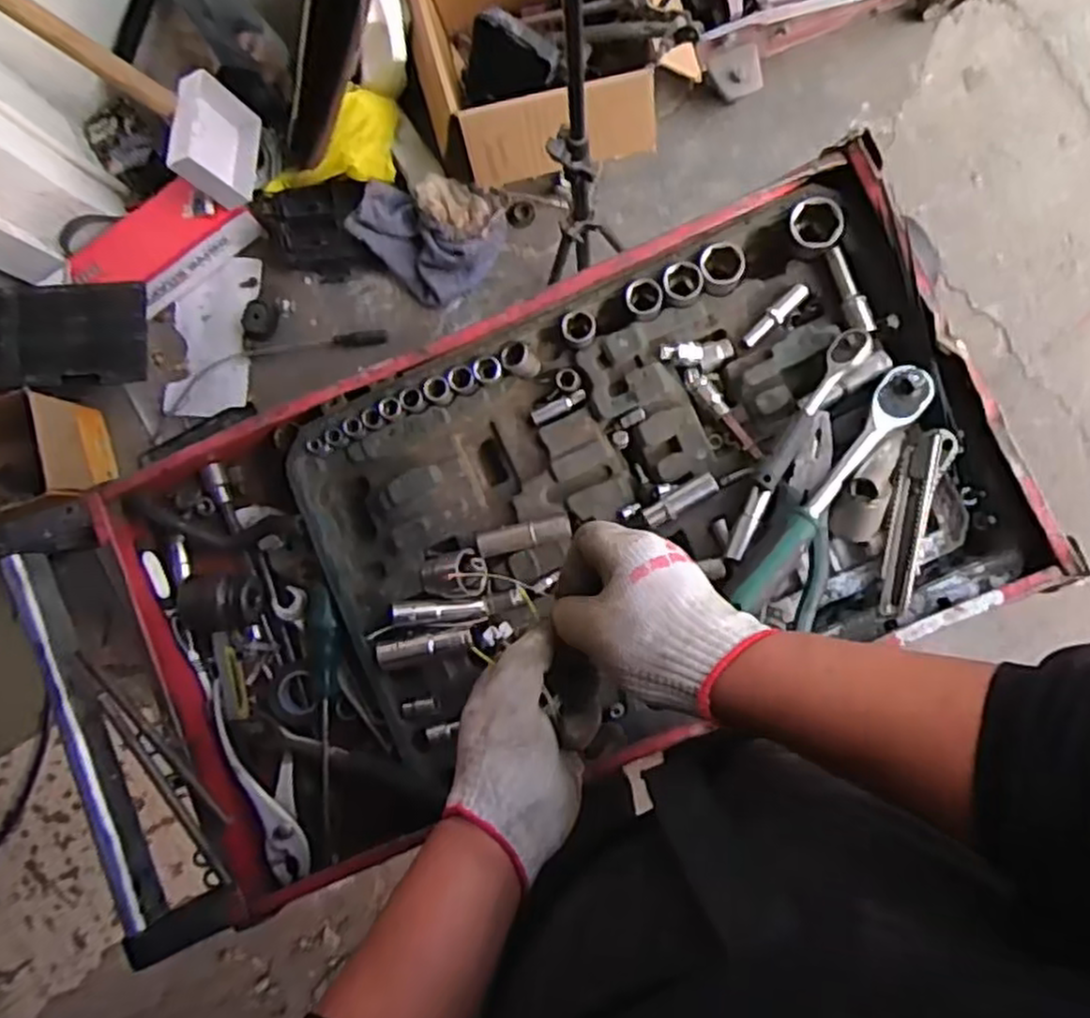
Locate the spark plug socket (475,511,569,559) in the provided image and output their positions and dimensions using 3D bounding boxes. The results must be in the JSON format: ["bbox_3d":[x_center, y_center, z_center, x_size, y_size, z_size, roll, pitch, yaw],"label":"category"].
[{"bbox_3d":[-0.017,0.022,0.637,0.079,0.018,0.023,-14,86,5],"label":"spark plug socket"}]

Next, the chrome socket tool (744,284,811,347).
[{"bbox_3d":[0.196,-0.164,0.634,0.072,0.019,0.015,-40,86,1],"label":"chrome socket tool"}]

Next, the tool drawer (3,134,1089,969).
[{"bbox_3d":[-0.032,0.036,0.642,0.780,0.102,0.376,-24,87,2],"label":"tool drawer"}]

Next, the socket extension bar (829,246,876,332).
[{"bbox_3d":[0.253,-0.182,0.626,0.016,0.012,0.074,-17,86,5],"label":"socket extension bar"}]

